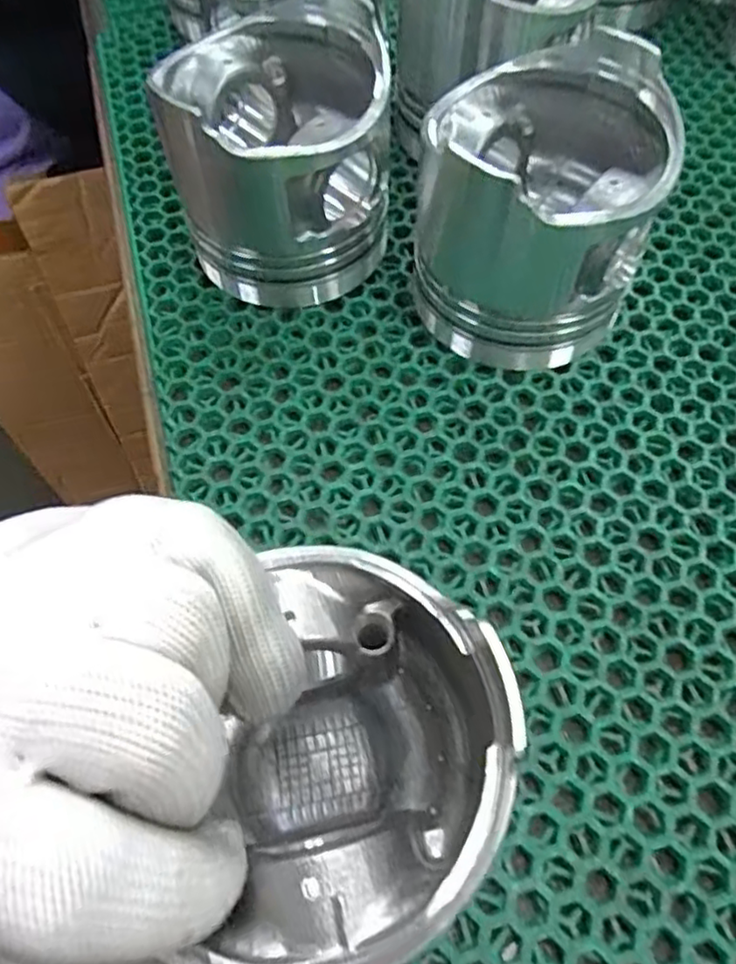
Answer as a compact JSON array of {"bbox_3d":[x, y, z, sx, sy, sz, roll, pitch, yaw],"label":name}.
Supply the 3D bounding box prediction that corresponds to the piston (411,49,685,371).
[{"bbox_3d":[0.068,-0.106,0.263,0.083,0.087,0.089,-1,62,2],"label":"piston"}]

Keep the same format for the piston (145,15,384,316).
[{"bbox_3d":[-0.036,-0.134,0.284,0.090,0.082,0.092,-20,63,-9],"label":"piston"}]

